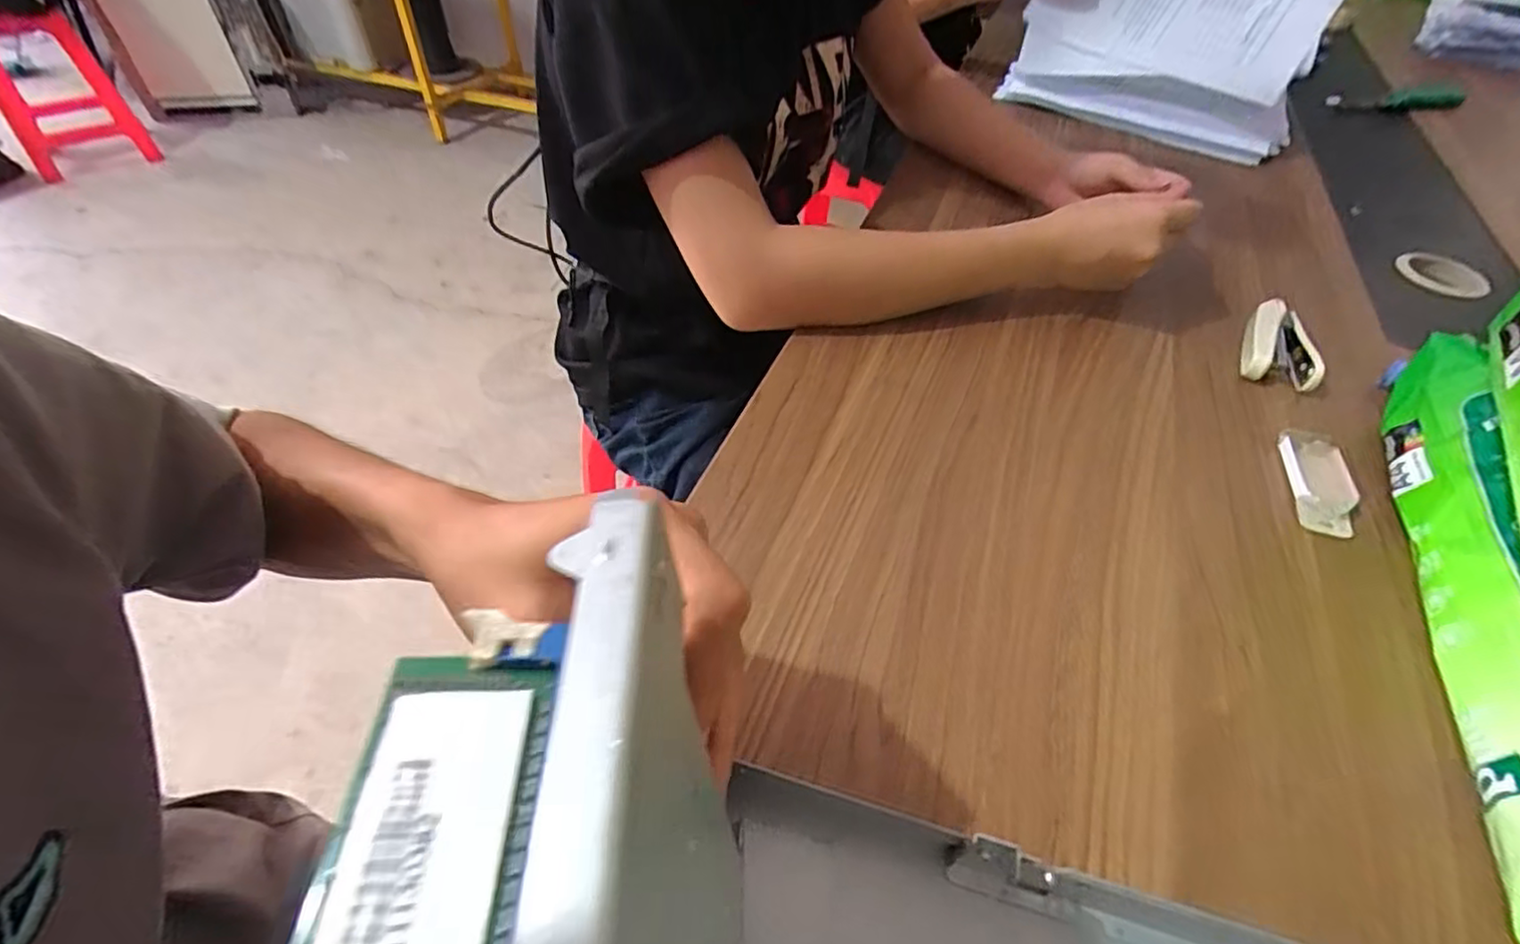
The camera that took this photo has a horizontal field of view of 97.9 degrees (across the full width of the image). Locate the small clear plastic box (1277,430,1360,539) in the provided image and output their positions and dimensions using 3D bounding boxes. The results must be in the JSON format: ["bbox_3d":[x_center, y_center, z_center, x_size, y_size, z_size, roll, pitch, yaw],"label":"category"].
[{"bbox_3d":[0.345,0.005,0.405,0.036,0.014,0.079,18,49,13],"label":"small clear plastic box"}]

